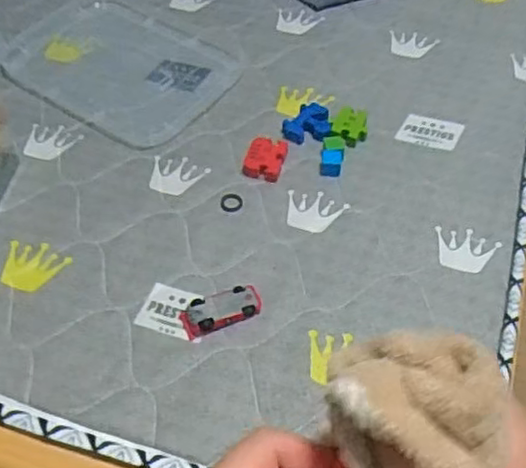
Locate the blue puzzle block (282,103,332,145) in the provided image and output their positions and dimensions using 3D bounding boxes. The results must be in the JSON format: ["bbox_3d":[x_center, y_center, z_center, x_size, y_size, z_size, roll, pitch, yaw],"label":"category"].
[{"bbox_3d":[0.051,-0.128,0.766,0.054,0.016,0.051,0,52,0],"label":"blue puzzle block"}]

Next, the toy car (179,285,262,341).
[{"bbox_3d":[-0.039,0.070,0.615,0.075,0.014,0.032,-18,54,-13],"label":"toy car"}]

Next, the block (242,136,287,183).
[{"bbox_3d":[0.002,-0.084,0.735,0.044,0.016,0.054,8,53,7],"label":"block"}]

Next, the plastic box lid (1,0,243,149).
[{"bbox_3d":[-0.181,-0.213,0.840,0.267,0.019,0.191,27,57,20],"label":"plastic box lid"}]

